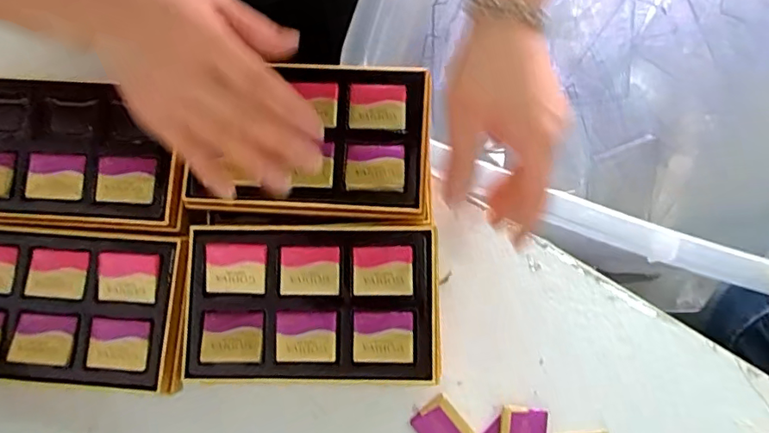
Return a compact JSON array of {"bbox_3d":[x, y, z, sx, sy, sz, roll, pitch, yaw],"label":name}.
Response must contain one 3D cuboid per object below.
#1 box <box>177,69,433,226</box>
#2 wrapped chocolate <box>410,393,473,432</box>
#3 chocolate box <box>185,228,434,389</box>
[{"bbox_3d":[-0.055,-0.047,0.371,0.170,0.027,0.111,-1,76,1],"label":"box"},{"bbox_3d":[0.042,0.154,0.384,0.032,0.009,0.040,-39,82,-4],"label":"wrapped chocolate"},{"bbox_3d":[-0.049,0.056,0.344,0.165,0.018,0.099,-1,81,2],"label":"chocolate box"}]

